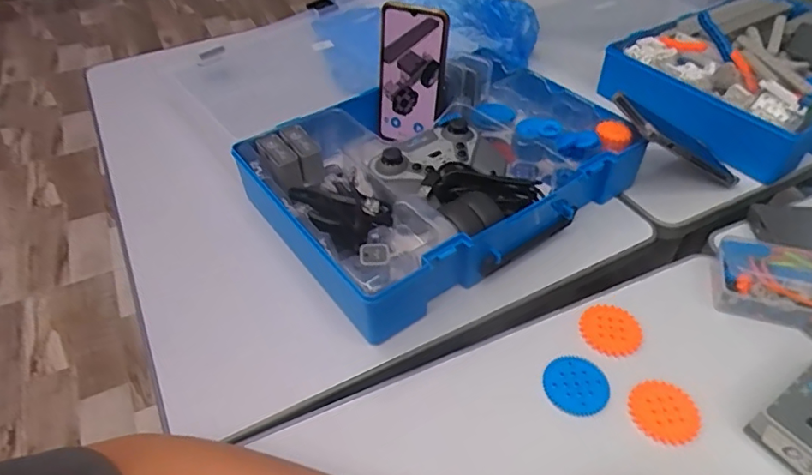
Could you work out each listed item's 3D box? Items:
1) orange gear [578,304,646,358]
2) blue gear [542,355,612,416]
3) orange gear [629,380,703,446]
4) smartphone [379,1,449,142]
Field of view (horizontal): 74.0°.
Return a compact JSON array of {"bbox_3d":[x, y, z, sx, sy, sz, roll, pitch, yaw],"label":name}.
[{"bbox_3d":[0.178,0.080,0.470,0.050,0.004,0.052,0,45,0],"label":"orange gear"},{"bbox_3d":[0.137,0.118,0.433,0.051,0.004,0.048,0,45,0],"label":"blue gear"},{"bbox_3d":[0.199,0.134,0.416,0.049,0.004,0.050,0,45,0],"label":"orange gear"},{"bbox_3d":[0.005,-0.181,0.612,0.075,0.156,0.012,19,36,21],"label":"smartphone"}]

